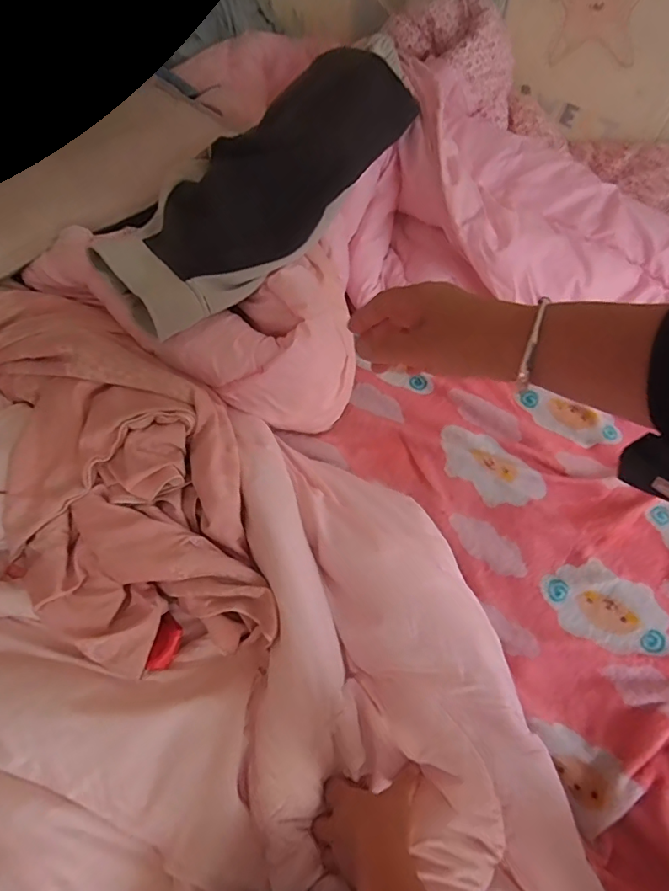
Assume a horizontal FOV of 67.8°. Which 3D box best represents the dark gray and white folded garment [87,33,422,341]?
[{"bbox_3d":[-0.093,-0.343,0.642,0.246,0.070,0.467,42,85,18],"label":"dark gray and white folded garment"}]

